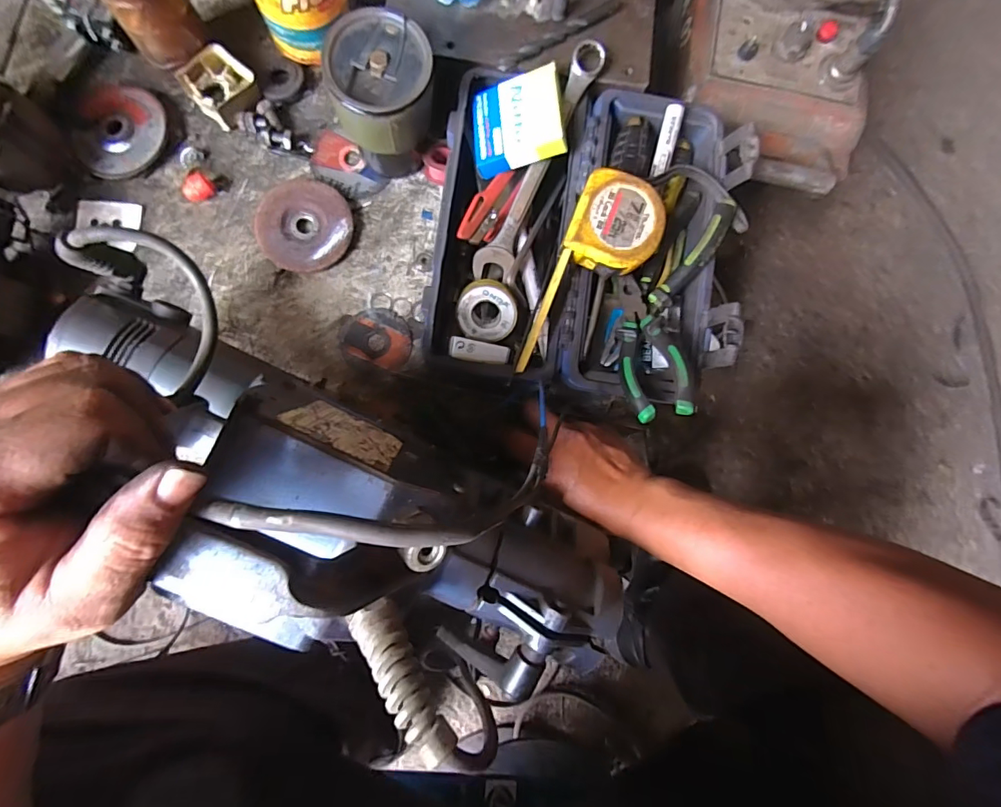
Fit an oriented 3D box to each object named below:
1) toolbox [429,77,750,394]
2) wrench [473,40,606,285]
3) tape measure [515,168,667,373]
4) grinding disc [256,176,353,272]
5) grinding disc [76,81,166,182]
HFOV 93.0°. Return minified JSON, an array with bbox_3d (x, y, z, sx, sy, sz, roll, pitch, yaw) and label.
[{"bbox_3d":[0.075,-0.145,0.428,0.262,0.099,0.275,7,82,-3],"label":"toolbox"},{"bbox_3d":[0.033,-0.213,0.424,0.034,0.009,0.222,24,94,-9],"label":"wrench"},{"bbox_3d":[0.077,-0.099,0.391,0.071,0.042,0.171,20,81,-1],"label":"tape measure"},{"bbox_3d":[-0.192,-0.176,0.468,0.087,0.015,0.093,0,84,-3],"label":"grinding disc"},{"bbox_3d":[-0.380,-0.273,0.467,0.090,0.010,0.099,0,84,-3],"label":"grinding disc"}]

